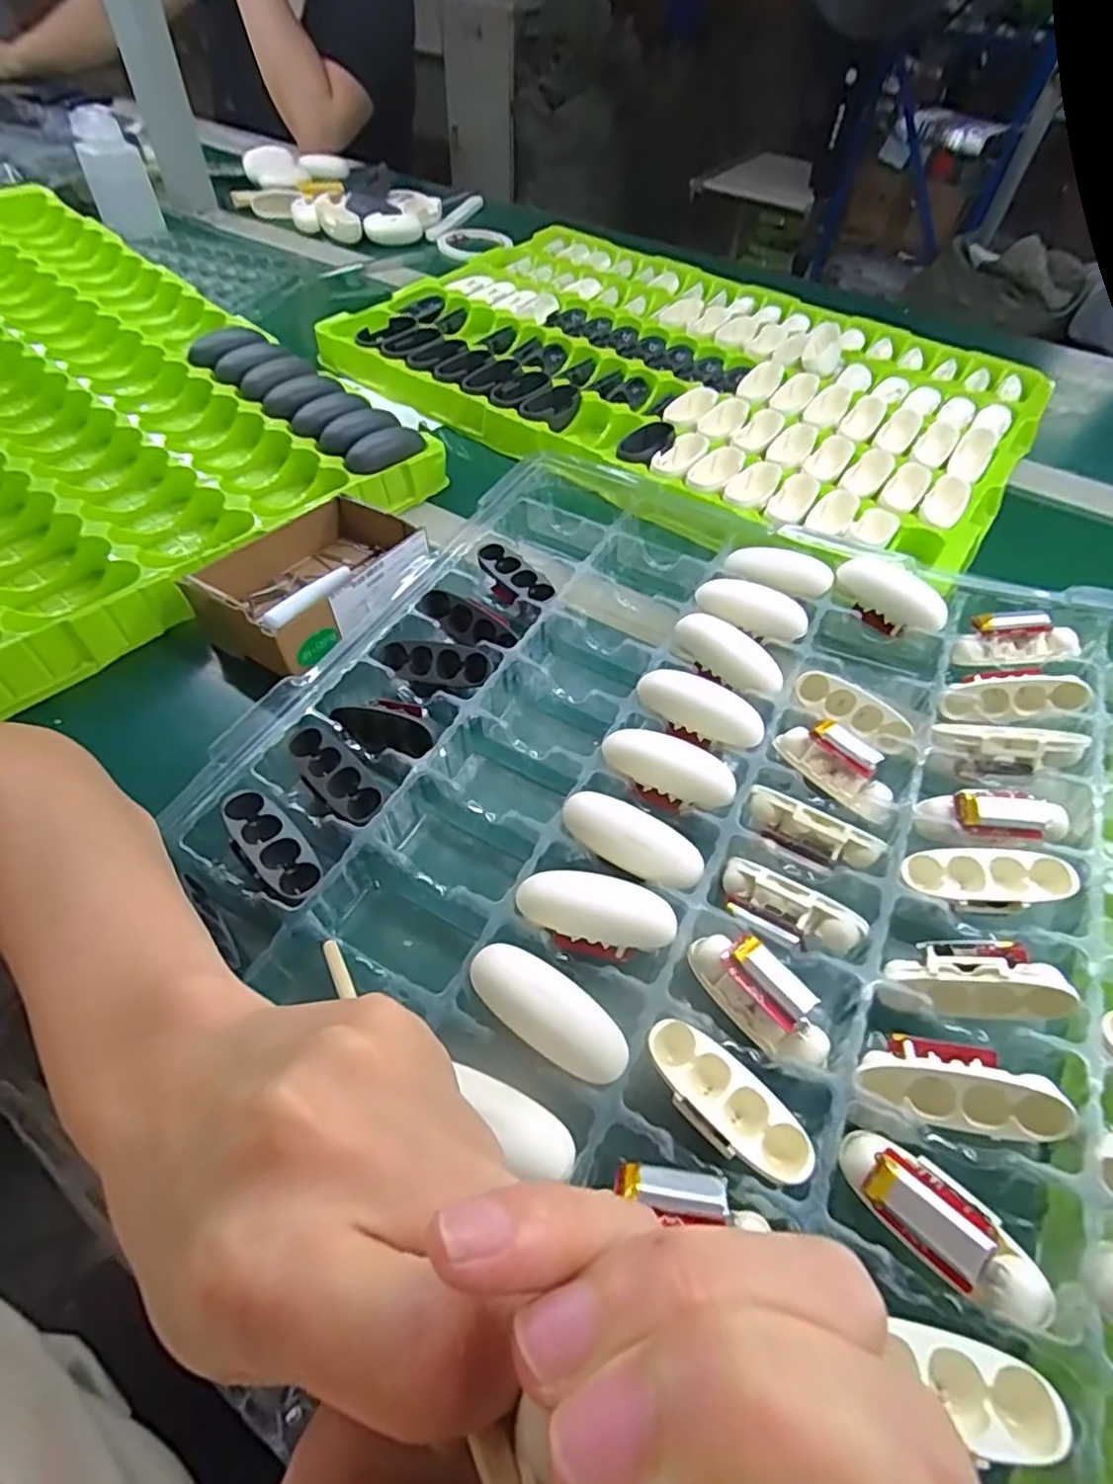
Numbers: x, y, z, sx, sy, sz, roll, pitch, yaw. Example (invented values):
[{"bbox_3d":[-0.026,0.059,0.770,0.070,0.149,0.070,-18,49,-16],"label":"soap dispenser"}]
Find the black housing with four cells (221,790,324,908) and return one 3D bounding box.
[{"bbox_3d":[-0.127,0.045,0.287,0.065,0.005,0.025,40,59,22],"label":"black housing with four cells"}]

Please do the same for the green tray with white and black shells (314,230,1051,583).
[{"bbox_3d":[0.119,-0.346,0.618,0.582,0.046,0.424,31,57,18],"label":"green tray with white and black shells"}]

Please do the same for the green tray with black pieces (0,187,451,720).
[{"bbox_3d":[-0.420,-0.262,0.481,0.584,0.045,0.377,35,59,20],"label":"green tray with black pieces"}]

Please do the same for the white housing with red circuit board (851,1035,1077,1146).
[{"bbox_3d":[0.143,0.122,0.234,0.063,0.019,0.027,4,49,24],"label":"white housing with red circuit board"}]

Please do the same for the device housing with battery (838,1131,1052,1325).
[{"bbox_3d":[0.121,0.152,0.207,0.025,0.019,0.061,-35,46,-28],"label":"device housing with battery"}]

